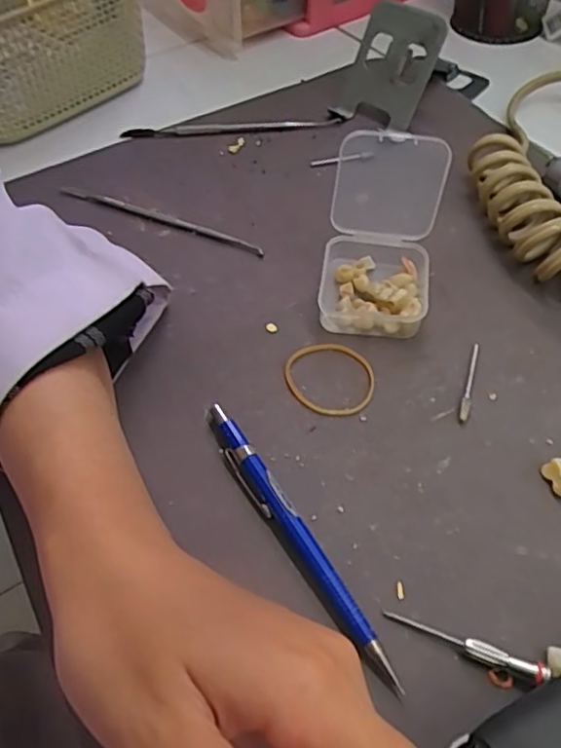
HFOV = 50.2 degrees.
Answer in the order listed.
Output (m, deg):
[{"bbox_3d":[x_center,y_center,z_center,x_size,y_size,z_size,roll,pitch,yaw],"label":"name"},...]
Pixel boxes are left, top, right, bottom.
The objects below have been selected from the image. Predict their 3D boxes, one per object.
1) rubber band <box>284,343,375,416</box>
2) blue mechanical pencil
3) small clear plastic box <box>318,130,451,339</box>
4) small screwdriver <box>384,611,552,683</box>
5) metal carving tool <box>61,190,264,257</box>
[{"bbox_3d":[0.025,0.000,0.296,0.041,0.004,0.046,-32,58,-21],"label":"rubber band"},{"bbox_3d":[0.004,0.064,0.247,0.012,0.010,0.135,-27,56,-17],"label":"blue mechanical pencil"},{"bbox_3d":[0.051,-0.071,0.305,0.055,0.073,0.073,9,53,9],"label":"small clear plastic box"},{"bbox_3d":[0.067,0.099,0.220,0.058,0.007,0.006,17,55,15],"label":"small screwdriver"},{"bbox_3d":[-0.074,-0.097,0.372,0.143,0.007,0.010,20,56,17],"label":"metal carving tool"}]

